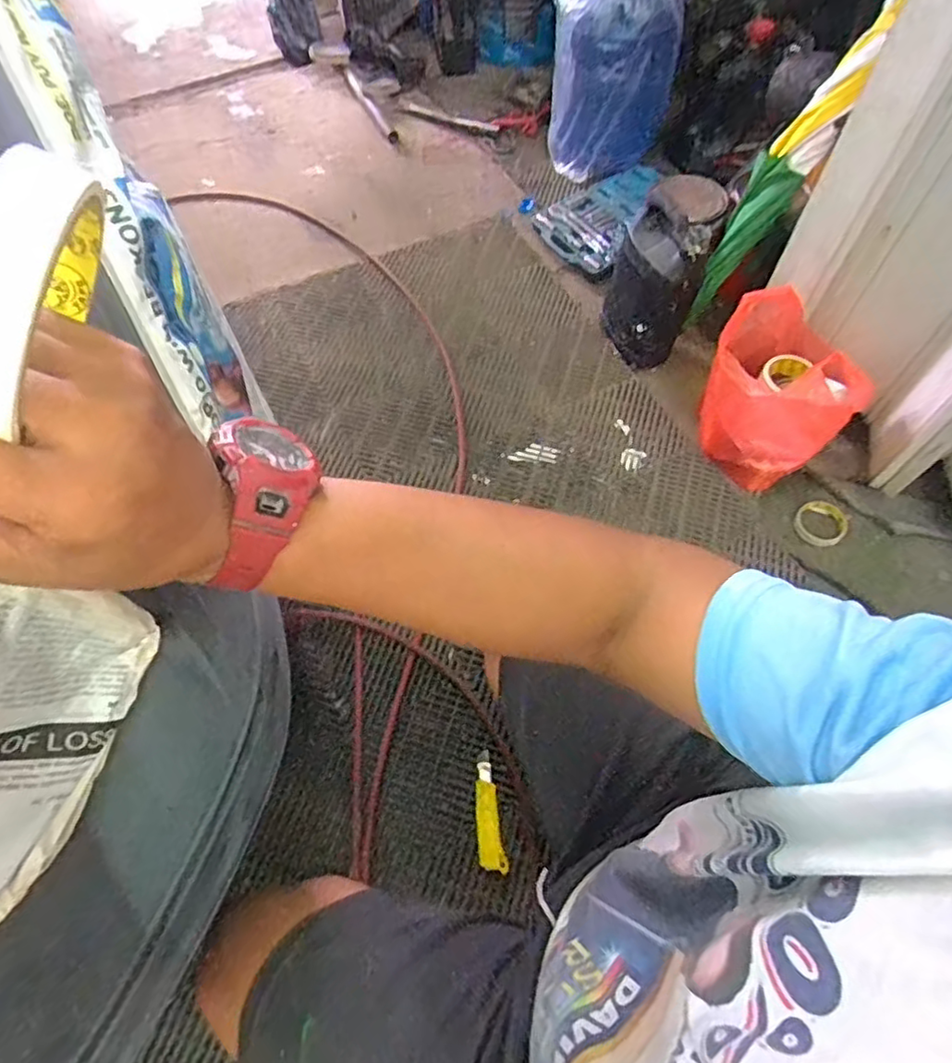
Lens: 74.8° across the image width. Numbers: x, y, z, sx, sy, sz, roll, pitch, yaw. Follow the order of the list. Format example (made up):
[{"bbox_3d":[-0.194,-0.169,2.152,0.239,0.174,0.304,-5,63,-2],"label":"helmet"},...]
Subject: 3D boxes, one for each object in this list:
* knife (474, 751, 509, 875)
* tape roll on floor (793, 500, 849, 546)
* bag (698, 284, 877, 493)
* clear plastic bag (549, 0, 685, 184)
[{"bbox_3d":[0.015,0.409,0.911,0.038,0.013,0.160,-8,61,-4],"label":"knife"},{"bbox_3d":[0.644,-0.015,1.163,0.089,0.021,0.093,0,61,1],"label":"tape roll on floor"},{"bbox_3d":[0.529,-0.239,1.128,0.265,0.269,0.187,37,68,19],"label":"bag"},{"bbox_3d":[0.331,-1.106,1.498,0.292,0.460,0.221,6,62,4],"label":"clear plastic bag"}]

